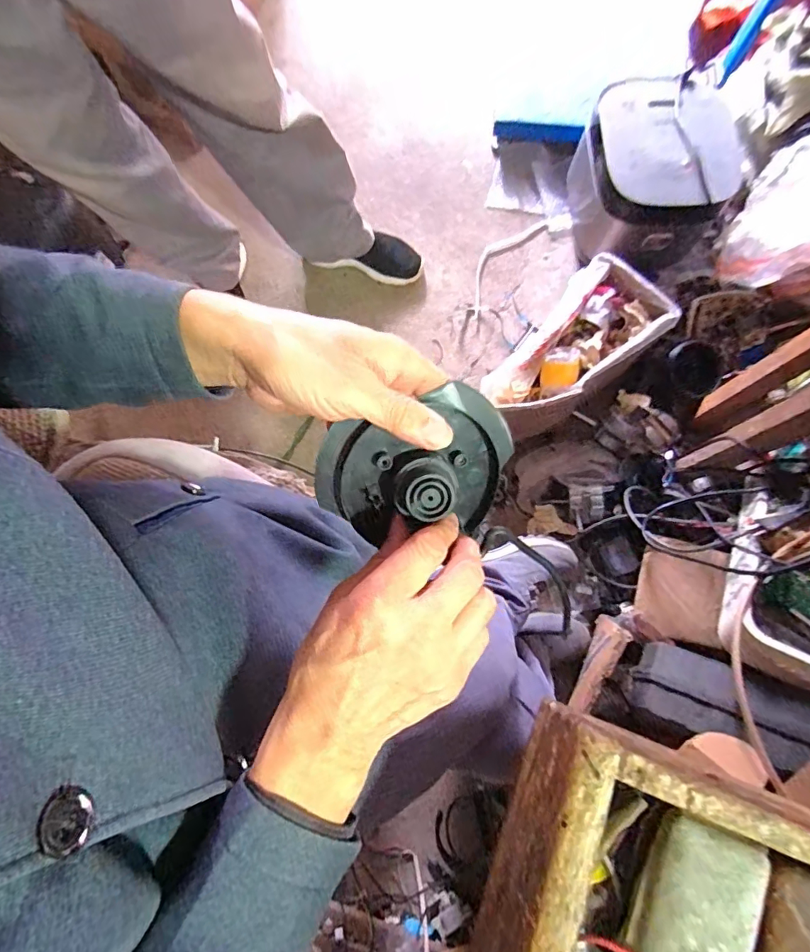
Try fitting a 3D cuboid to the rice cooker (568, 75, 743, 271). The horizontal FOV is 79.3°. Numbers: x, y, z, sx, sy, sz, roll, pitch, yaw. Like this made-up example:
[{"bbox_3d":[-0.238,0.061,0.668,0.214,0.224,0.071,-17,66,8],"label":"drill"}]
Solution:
[{"bbox_3d":[0.508,-0.586,1.021,0.262,0.232,0.313,0,78,2],"label":"rice cooker"}]

